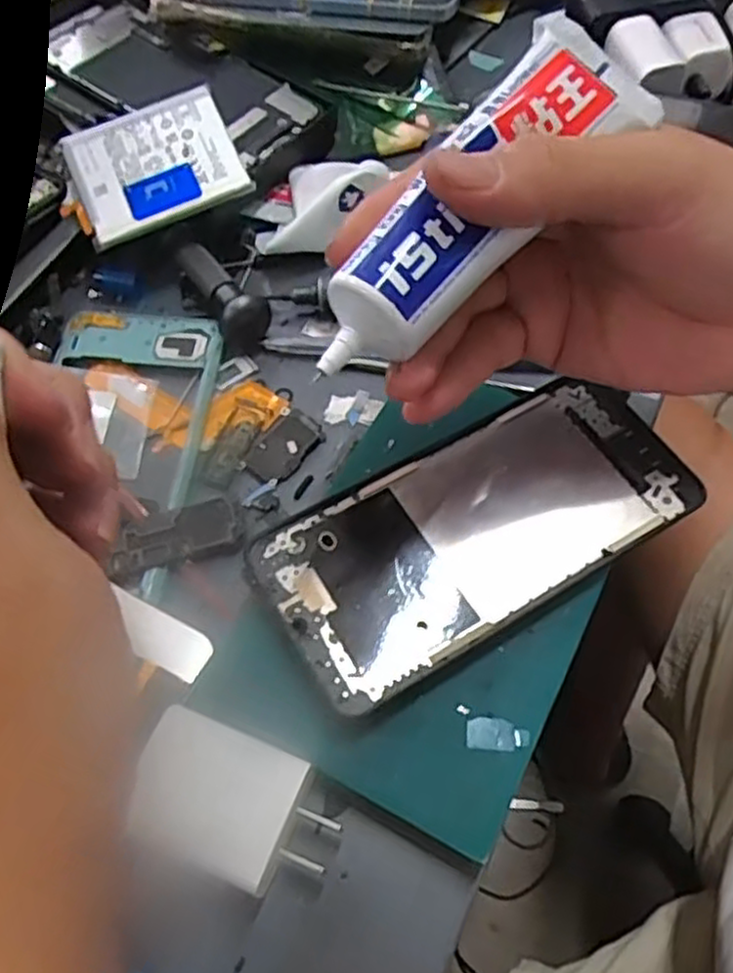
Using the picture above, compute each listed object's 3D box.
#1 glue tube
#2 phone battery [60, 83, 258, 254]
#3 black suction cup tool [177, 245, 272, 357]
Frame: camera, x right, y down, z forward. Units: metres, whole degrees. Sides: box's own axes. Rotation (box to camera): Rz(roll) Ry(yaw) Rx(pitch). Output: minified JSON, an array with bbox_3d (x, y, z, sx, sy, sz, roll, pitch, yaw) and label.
[{"bbox_3d":[0.033,-0.081,0.206,0.036,0.017,0.127,33,76,19],"label":"glue tube"},{"bbox_3d":[-0.100,-0.152,0.348,0.075,0.004,0.066,-23,72,-4],"label":"phone battery"},{"bbox_3d":[-0.066,-0.090,0.345,0.020,0.021,0.059,-29,63,-15],"label":"black suction cup tool"}]

